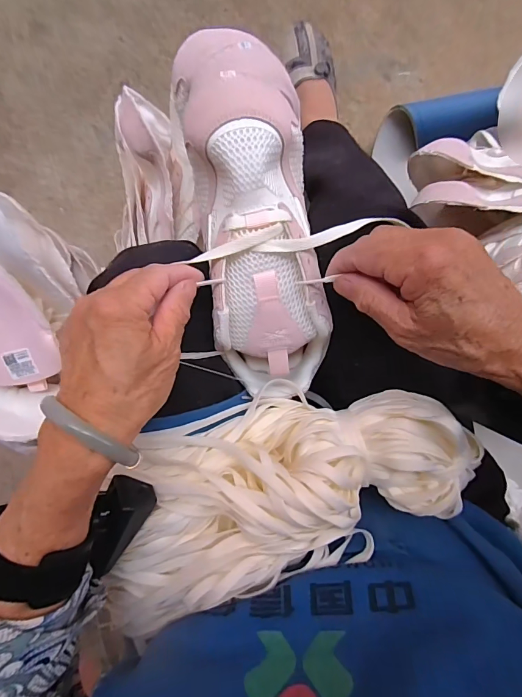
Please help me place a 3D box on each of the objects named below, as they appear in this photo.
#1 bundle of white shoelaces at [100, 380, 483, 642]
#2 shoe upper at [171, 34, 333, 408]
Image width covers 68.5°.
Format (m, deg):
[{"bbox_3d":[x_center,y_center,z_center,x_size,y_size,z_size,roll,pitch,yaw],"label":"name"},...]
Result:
[{"bbox_3d":[0.010,0.115,0.291,0.303,0.069,0.143,-20,97,3],"label":"bundle of white shoelaces"},{"bbox_3d":[-0.005,-0.087,0.282,0.084,0.060,0.255,-10,106,1],"label":"shoe upper"}]

